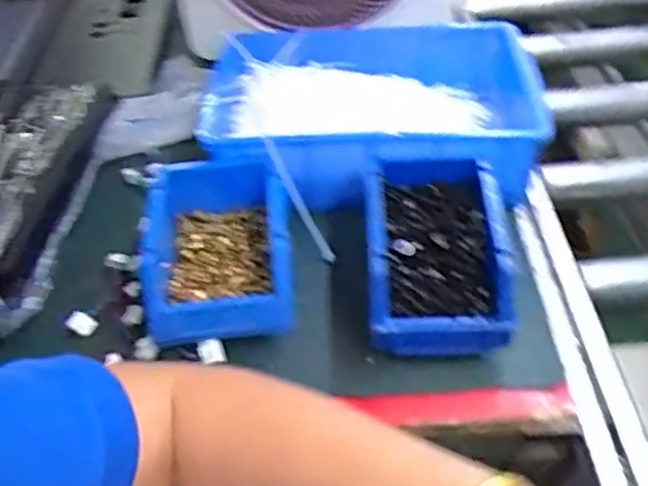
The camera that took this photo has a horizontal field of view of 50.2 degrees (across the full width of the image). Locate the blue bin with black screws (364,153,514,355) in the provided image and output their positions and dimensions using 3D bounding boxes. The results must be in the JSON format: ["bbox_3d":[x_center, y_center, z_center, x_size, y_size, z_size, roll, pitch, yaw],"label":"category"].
[{"bbox_3d":[0.085,0.002,0.537,0.103,0.059,0.163,-1,42,4],"label":"blue bin with black screws"}]

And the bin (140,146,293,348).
[{"bbox_3d":[-0.093,0.003,0.555,0.127,0.061,0.161,-10,42,-5],"label":"bin"}]

